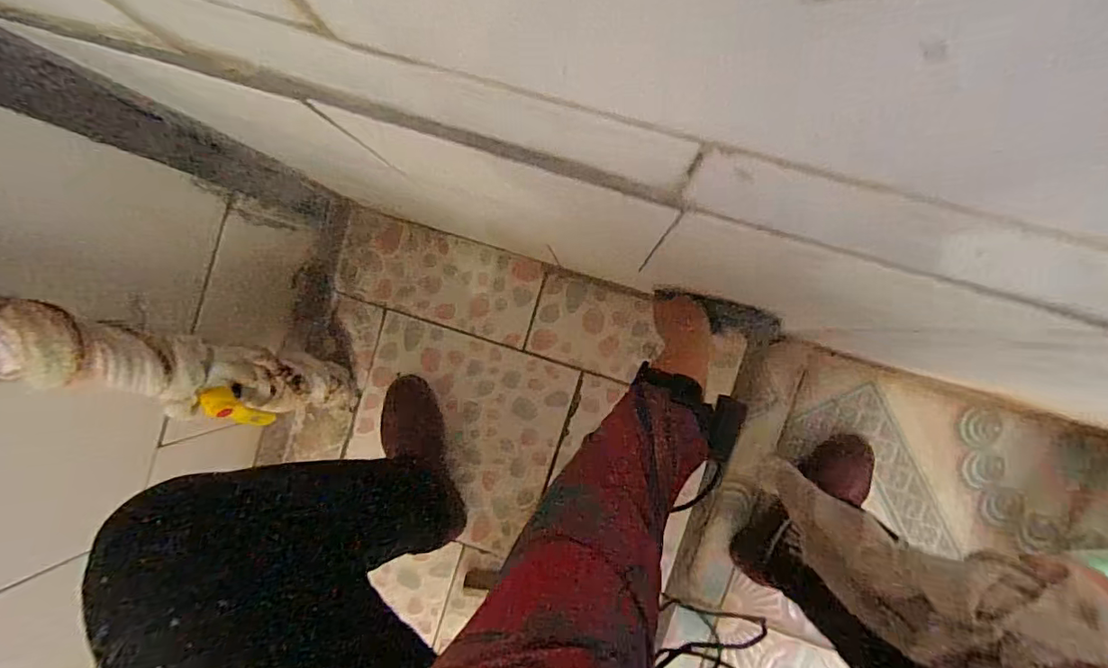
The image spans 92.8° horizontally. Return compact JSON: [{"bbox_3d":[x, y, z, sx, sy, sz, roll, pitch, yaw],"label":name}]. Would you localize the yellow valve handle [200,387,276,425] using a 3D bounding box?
[{"bbox_3d":[-0.347,0.085,0.580,0.022,0.095,0.028,-31,56,6],"label":"yellow valve handle"}]

